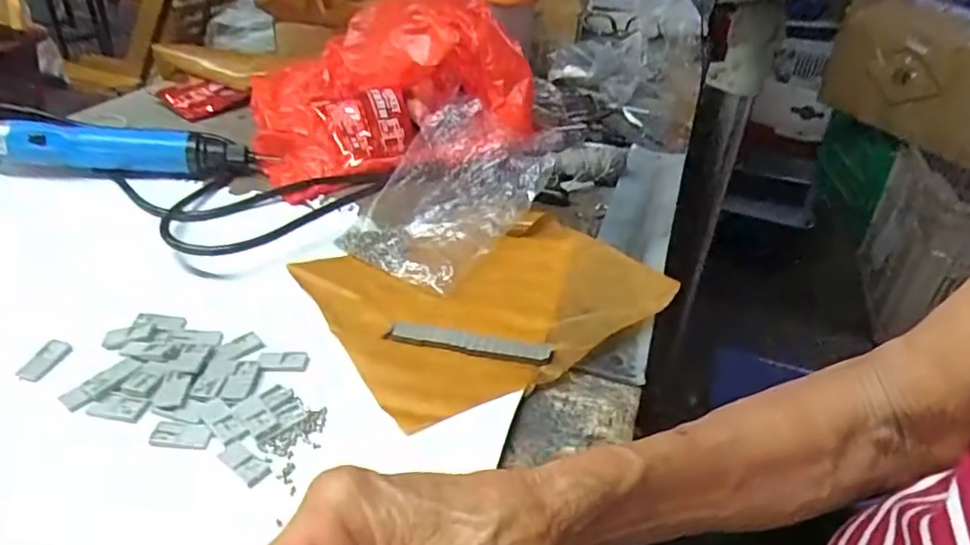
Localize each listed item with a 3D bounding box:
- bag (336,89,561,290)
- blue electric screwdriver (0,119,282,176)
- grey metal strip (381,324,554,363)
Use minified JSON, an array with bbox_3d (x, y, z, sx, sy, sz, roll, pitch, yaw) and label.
[{"bbox_3d":[-0.027,-0.069,0.467,0.106,0.077,0.148,23,39,28],"label":"bag"},{"bbox_3d":[-0.298,-0.103,0.537,0.223,0.046,0.039,-1,34,-4],"label":"blue electric screwdriver"},{"bbox_3d":[-0.010,0.041,0.376,0.097,0.006,0.015,7,34,7],"label":"grey metal strip"}]

